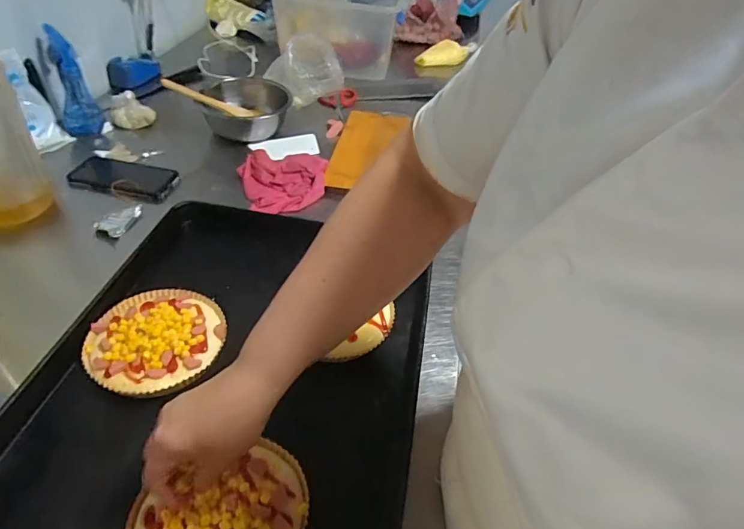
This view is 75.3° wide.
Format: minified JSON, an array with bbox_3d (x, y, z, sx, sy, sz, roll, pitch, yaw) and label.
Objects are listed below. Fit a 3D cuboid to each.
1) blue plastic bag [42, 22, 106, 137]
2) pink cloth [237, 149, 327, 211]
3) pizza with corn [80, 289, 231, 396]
[{"bbox_3d":[-0.535,-0.325,0.856,0.064,0.165,0.082,-19,48,-26],"label":"blue plastic bag"},{"bbox_3d":[-0.146,-0.144,0.822,0.142,0.038,0.148,-12,46,-21],"label":"pink cloth"},{"bbox_3d":[-0.246,0.084,0.552,0.144,0.035,0.152,4,42,-4],"label":"pizza with corn"}]

